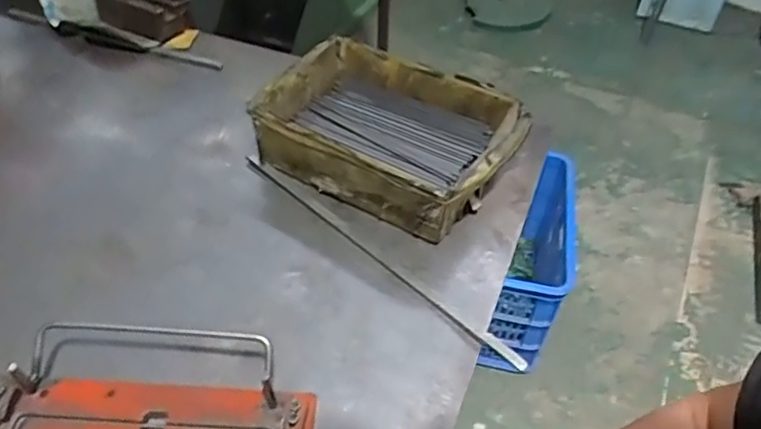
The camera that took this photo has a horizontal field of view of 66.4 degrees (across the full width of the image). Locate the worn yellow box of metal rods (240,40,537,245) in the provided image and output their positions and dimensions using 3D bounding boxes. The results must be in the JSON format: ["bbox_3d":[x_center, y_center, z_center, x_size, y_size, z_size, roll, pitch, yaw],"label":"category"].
[{"bbox_3d":[0.006,-0.082,0.628,0.255,0.091,0.180,26,50,21],"label":"worn yellow box of metal rods"}]

